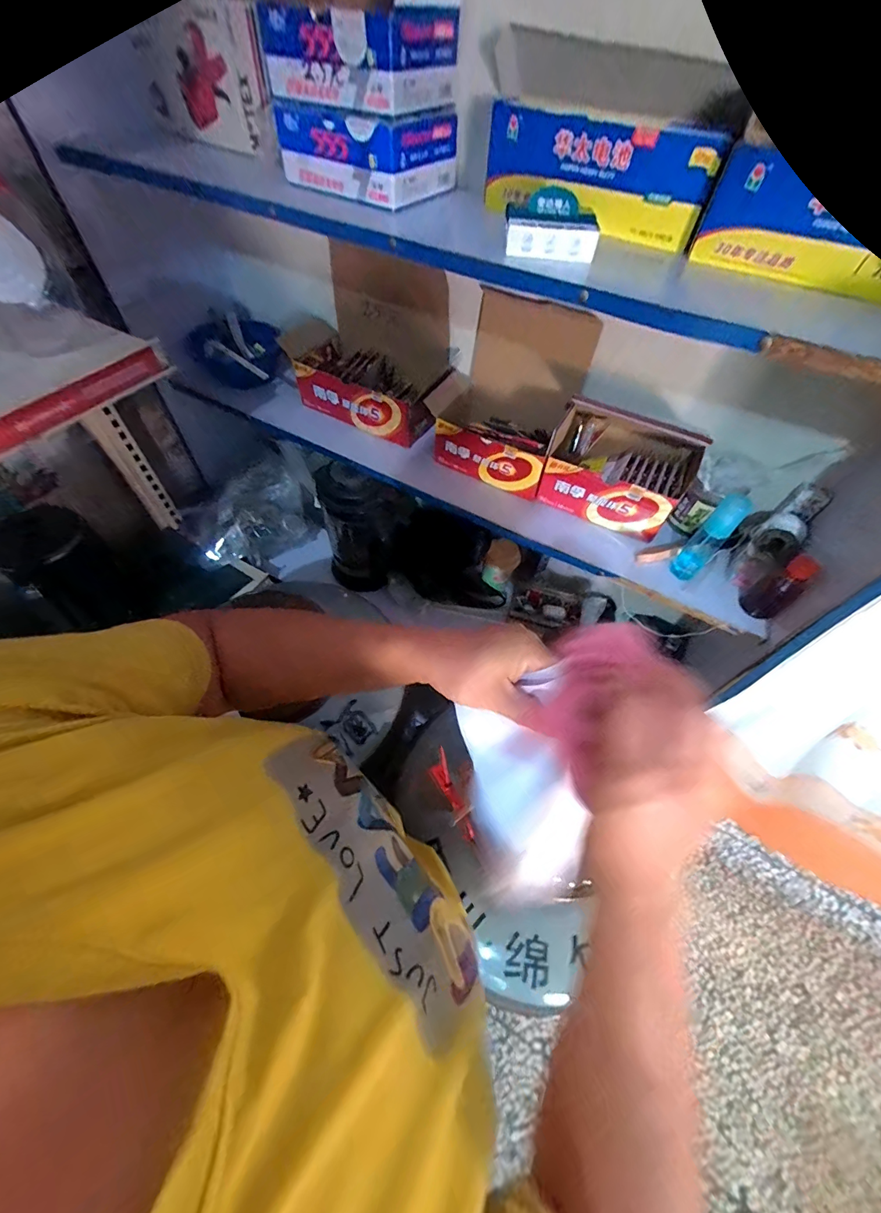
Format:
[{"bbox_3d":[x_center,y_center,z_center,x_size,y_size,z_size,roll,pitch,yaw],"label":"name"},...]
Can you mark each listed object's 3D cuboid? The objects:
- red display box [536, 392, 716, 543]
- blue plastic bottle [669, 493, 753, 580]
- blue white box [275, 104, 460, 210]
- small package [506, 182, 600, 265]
[{"bbox_3d":[0.280,-0.226,0.653,0.205,0.138,0.139,23,57,12],"label":"red display box"},{"bbox_3d":[0.369,-0.094,0.576,0.040,0.138,0.038,-35,64,-24],"label":"blue plastic bottle"},{"bbox_3d":[-0.088,-0.574,0.524,0.175,0.064,0.154,33,60,18],"label":"blue white box"},{"bbox_3d":[0.111,-0.389,0.430,0.098,0.048,0.061,7,56,2],"label":"small package"}]

